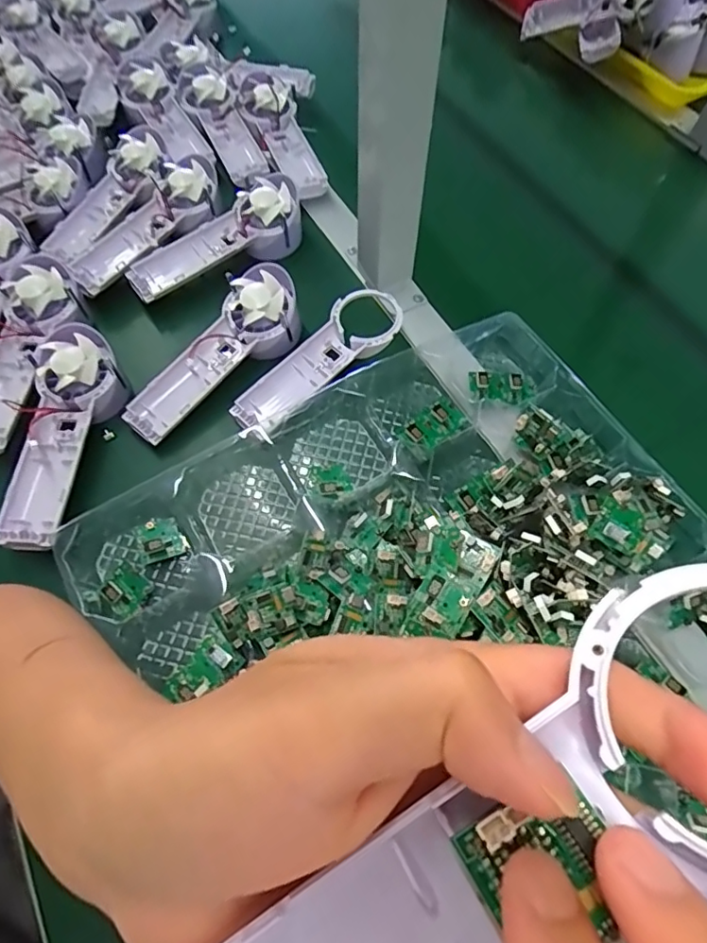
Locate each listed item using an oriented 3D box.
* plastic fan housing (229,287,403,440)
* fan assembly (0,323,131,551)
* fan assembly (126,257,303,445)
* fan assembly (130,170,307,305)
[{"bbox_3d":[-0.027,-0.095,0.463,0.057,0.023,0.174,41,70,18],"label":"plastic fan housing"},{"bbox_3d":[-0.220,-0.033,0.409,0.067,0.033,0.180,-3,63,-2],"label":"fan assembly"},{"bbox_3d":[-0.117,-0.098,0.460,0.063,0.042,0.179,42,83,18],"label":"fan assembly"},{"bbox_3d":[-0.130,-0.222,0.514,0.176,0.045,0.060,-30,67,-14],"label":"fan assembly"}]

